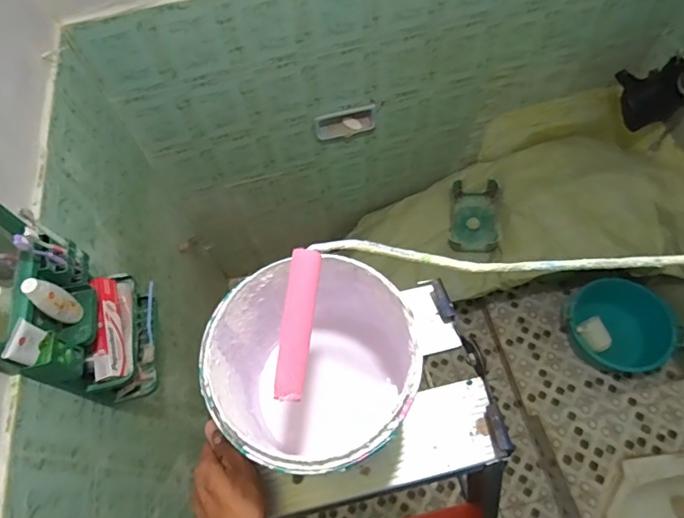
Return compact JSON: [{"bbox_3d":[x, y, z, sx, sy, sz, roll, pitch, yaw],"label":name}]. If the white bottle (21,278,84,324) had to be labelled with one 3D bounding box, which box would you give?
[{"bbox_3d":[-0.497,0.073,0.812,0.033,0.131,0.043,30,68,18],"label":"white bottle"}]

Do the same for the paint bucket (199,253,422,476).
[{"bbox_3d":[-0.021,0.107,0.429,0.165,0.164,0.163,-1,62,3],"label":"paint bucket"}]

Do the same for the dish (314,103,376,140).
[{"bbox_3d":[0.012,-0.498,1.705,0.218,0.103,0.060,-18,63,-6],"label":"dish"}]

